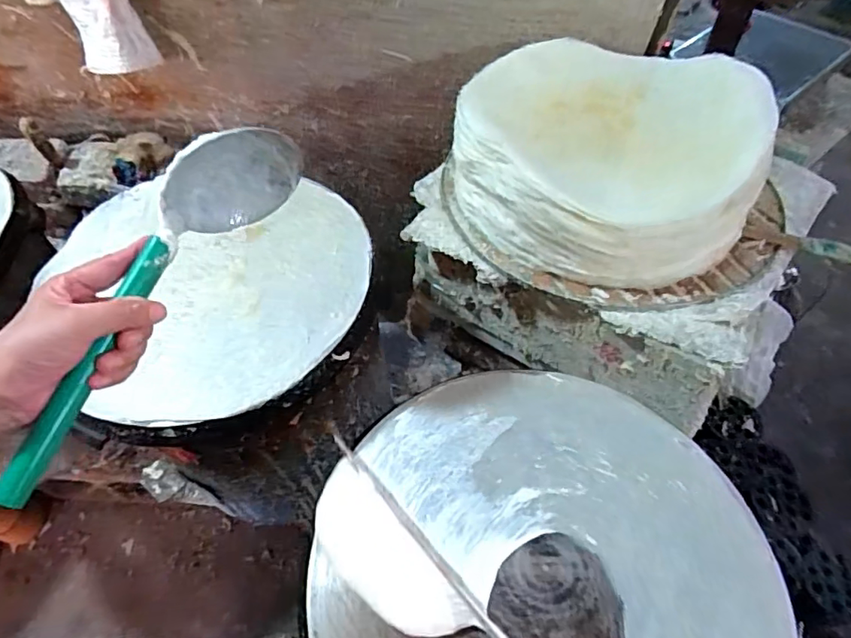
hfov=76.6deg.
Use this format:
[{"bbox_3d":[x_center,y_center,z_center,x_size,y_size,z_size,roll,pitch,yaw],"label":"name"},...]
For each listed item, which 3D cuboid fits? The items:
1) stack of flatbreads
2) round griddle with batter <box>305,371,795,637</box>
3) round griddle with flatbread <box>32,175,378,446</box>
[{"bbox_3d":[0.219,-0.227,0.717,0.363,0.167,0.354,9,55,8],"label":"stack of flatbreads"},{"bbox_3d":[0.094,0.203,0.446,0.370,0.033,0.363,-1,54,1],"label":"round griddle with batter"},{"bbox_3d":[-0.248,-0.032,0.674,0.370,0.060,0.364,-1,54,1],"label":"round griddle with flatbread"}]

